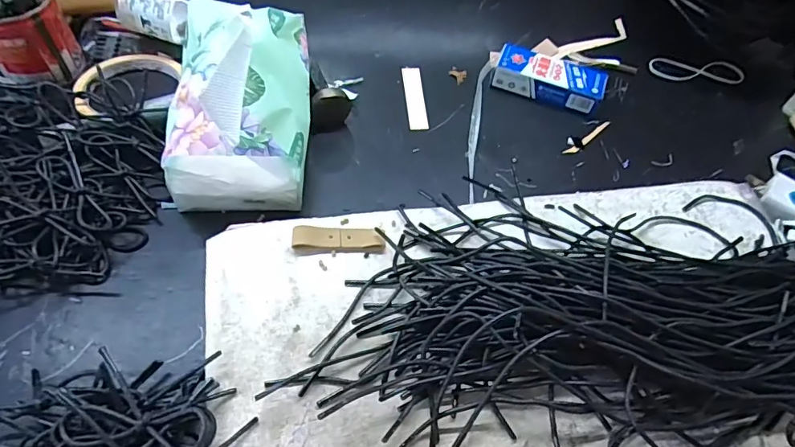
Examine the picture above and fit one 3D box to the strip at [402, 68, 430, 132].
[{"bbox_3d":[0.017,-0.121,0.474,0.019,0.004,0.085,-3,56,-4],"label":"strip"}]

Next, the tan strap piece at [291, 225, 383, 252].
[{"bbox_3d":[-0.039,0.009,0.331,0.060,0.010,0.016,0,54,-7],"label":"tan strap piece"}]

